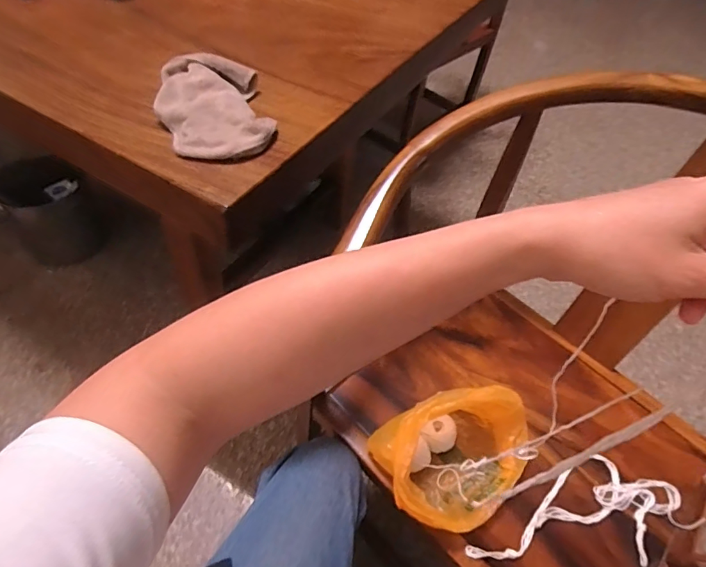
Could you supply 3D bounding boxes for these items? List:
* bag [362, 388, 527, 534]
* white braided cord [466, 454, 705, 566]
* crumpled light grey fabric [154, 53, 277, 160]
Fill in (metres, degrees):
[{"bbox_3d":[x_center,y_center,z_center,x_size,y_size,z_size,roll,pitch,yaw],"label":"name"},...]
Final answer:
[{"bbox_3d":[0.142,0.226,0.601,0.202,0.117,0.151,-16,55,-19],"label":"bag"},{"bbox_3d":[0.308,0.330,0.616,0.308,0.018,0.130,-18,56,-20],"label":"white braided cord"},{"bbox_3d":[-0.164,-0.207,0.540,0.124,0.041,0.169,-14,54,-18],"label":"crumpled light grey fabric"}]

